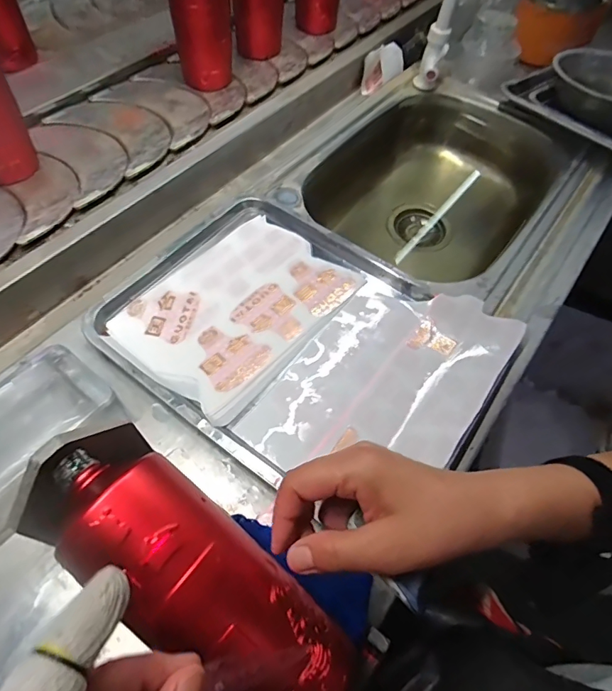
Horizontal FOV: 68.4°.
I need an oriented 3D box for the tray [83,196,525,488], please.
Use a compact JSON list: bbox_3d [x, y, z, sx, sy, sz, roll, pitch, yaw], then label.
[{"bbox_3d":[-0.002,-0.010,0.481,0.380,0.023,0.280,33,62,15],"label":"tray"}]

